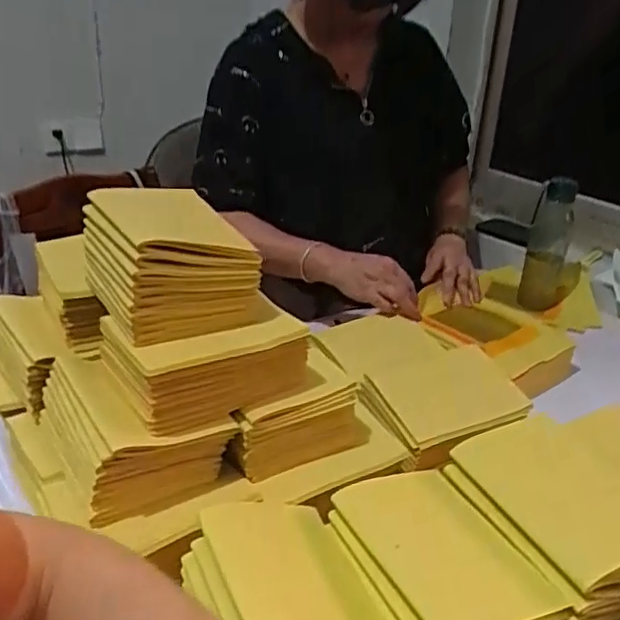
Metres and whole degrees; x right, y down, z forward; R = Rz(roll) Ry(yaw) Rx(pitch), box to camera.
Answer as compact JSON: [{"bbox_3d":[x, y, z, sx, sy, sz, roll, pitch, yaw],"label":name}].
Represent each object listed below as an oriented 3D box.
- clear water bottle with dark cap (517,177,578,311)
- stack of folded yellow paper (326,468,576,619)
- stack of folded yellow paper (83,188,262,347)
[{"bbox_3d":[0.427,-0.127,1.080,0.066,0.207,0.080,12,27,17],"label":"clear water bottle with dark cap"},{"bbox_3d":[0.101,0.220,0.484,0.129,0.096,0.168,-8,28,-22],"label":"stack of folded yellow paper"},{"bbox_3d":[-0.135,-0.050,0.575,0.125,0.091,0.157,-13,31,-30],"label":"stack of folded yellow paper"}]

